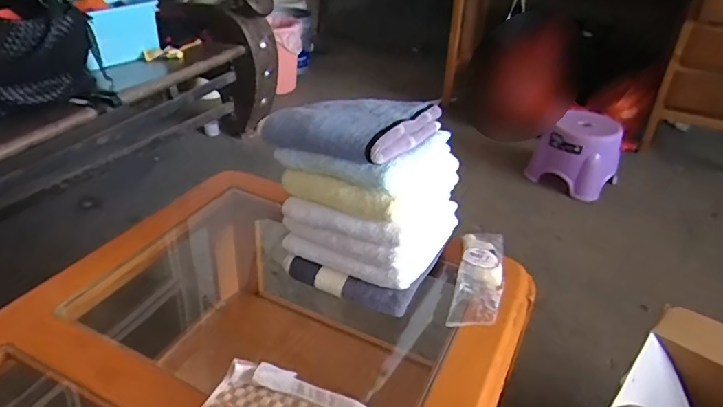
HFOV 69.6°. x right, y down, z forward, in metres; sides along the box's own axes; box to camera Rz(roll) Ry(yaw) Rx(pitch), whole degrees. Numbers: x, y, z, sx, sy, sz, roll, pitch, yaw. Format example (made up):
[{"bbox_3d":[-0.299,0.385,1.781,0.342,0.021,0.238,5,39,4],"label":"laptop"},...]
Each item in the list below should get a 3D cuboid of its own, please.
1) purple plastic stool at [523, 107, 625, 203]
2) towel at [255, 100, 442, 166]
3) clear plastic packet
[{"bbox_3d":[0.693,-0.171,1.648,0.232,0.209,0.250,23,37,27],"label":"purple plastic stool"},{"bbox_3d":[-0.014,-0.107,0.652,0.172,0.037,0.167,21,37,25],"label":"towel"},{"bbox_3d":[0.162,0.100,0.710,0.060,0.033,0.173,11,33,12],"label":"clear plastic packet"}]

